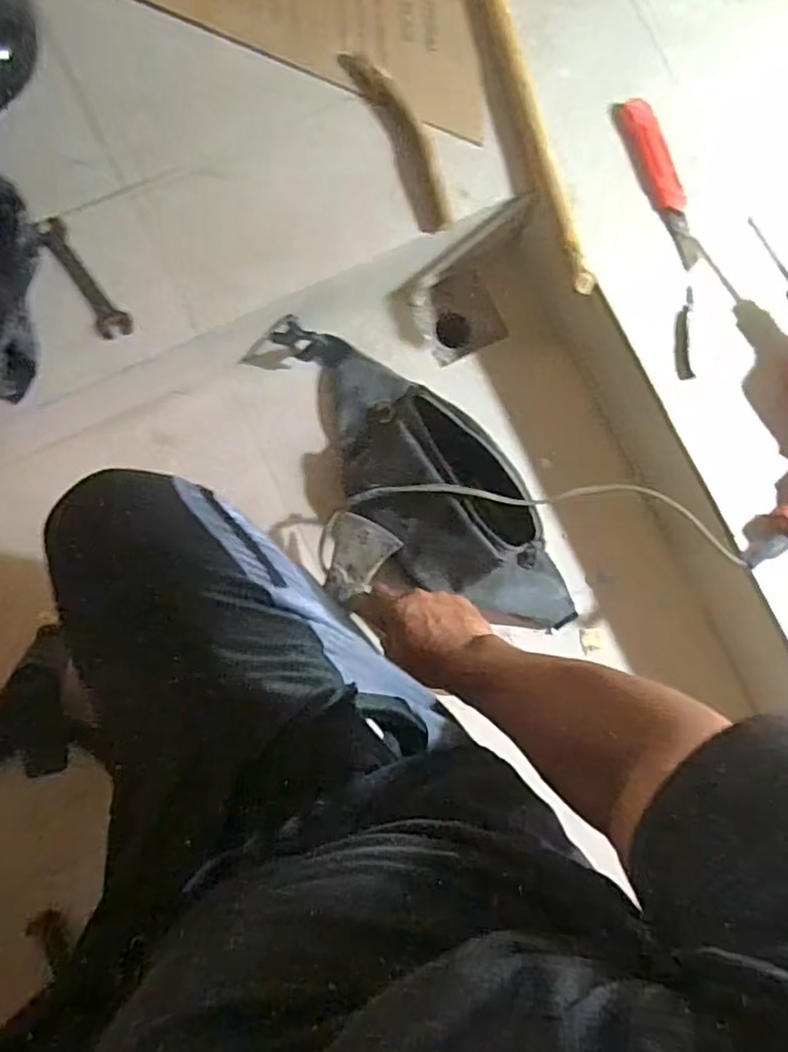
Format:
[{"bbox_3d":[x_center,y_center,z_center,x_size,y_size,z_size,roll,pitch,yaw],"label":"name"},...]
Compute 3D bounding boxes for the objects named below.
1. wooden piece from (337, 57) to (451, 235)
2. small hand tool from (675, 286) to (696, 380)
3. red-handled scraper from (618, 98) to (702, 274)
[{"bbox_3d":[0.006,-0.410,0.677,0.039,0.023,0.214,-27,88,-7],"label":"wooden piece"},{"bbox_3d":[0.309,-0.205,0.691,0.020,0.004,0.100,2,85,-5],"label":"small hand tool"},{"bbox_3d":[0.291,-0.373,0.698,0.036,0.012,0.190,-22,87,-7],"label":"red-handled scraper"}]

